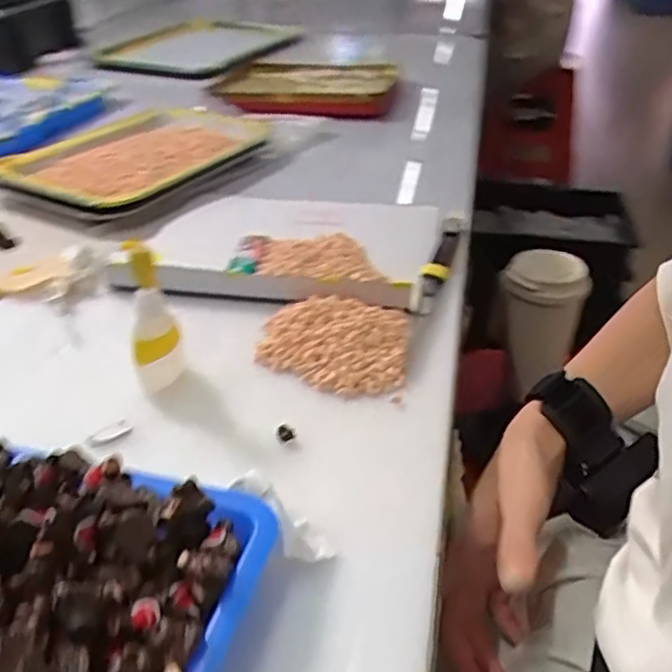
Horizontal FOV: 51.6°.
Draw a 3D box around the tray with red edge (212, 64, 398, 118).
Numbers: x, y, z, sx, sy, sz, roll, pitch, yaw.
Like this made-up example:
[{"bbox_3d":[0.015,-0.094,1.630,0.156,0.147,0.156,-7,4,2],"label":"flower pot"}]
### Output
[{"bbox_3d":[-0.042,-0.360,1.001,0.244,0.019,0.267,2,33,3],"label":"tray with red edge"}]

